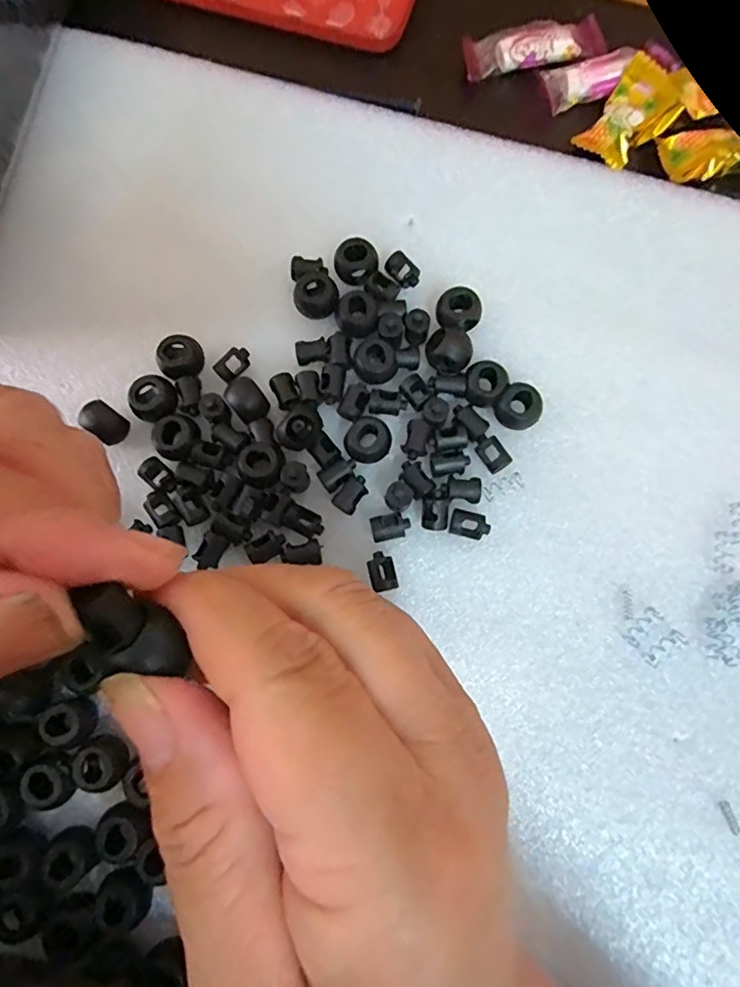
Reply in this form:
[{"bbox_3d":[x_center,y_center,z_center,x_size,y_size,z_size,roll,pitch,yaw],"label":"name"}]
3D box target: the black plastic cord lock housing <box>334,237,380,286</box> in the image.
[{"bbox_3d":[-0.005,-0.094,0.225,0.017,0.012,0.017,0,78,1],"label":"black plastic cord lock housing"}]

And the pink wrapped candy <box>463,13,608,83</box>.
[{"bbox_3d":[0.076,-0.208,0.253,0.062,0.006,0.021,-12,78,-2],"label":"pink wrapped candy"}]

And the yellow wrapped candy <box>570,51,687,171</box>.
[{"bbox_3d":[0.116,-0.168,0.241,0.029,0.008,0.045,42,82,9],"label":"yellow wrapped candy"}]

